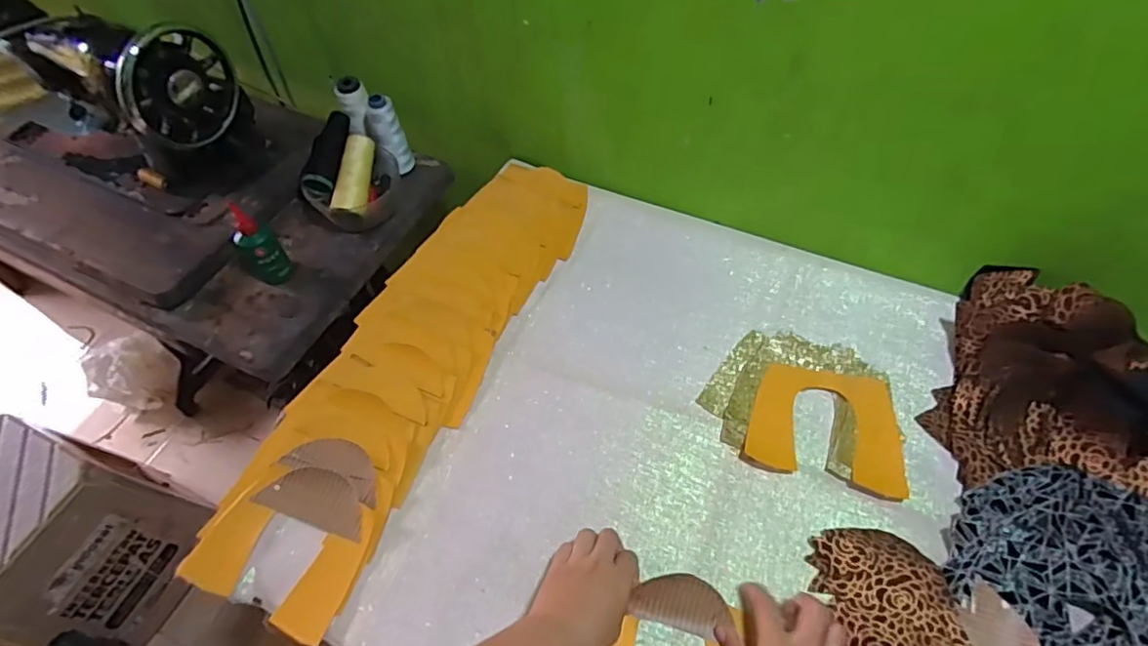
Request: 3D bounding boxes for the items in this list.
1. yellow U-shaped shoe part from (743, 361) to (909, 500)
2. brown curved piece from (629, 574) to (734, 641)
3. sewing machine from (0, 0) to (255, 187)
[{"bbox_3d":[0.253,0.100,0.591,0.143,0.011,0.117,13,57,11],"label":"yellow U-shaped shoe part"},{"bbox_3d":[0.094,0.242,0.510,0.083,0.005,0.044,16,76,5],"label":"brown curved piece"},{"bbox_3d":[-0.611,-0.319,0.772,0.366,0.181,0.157,22,59,16],"label":"sewing machine"}]

